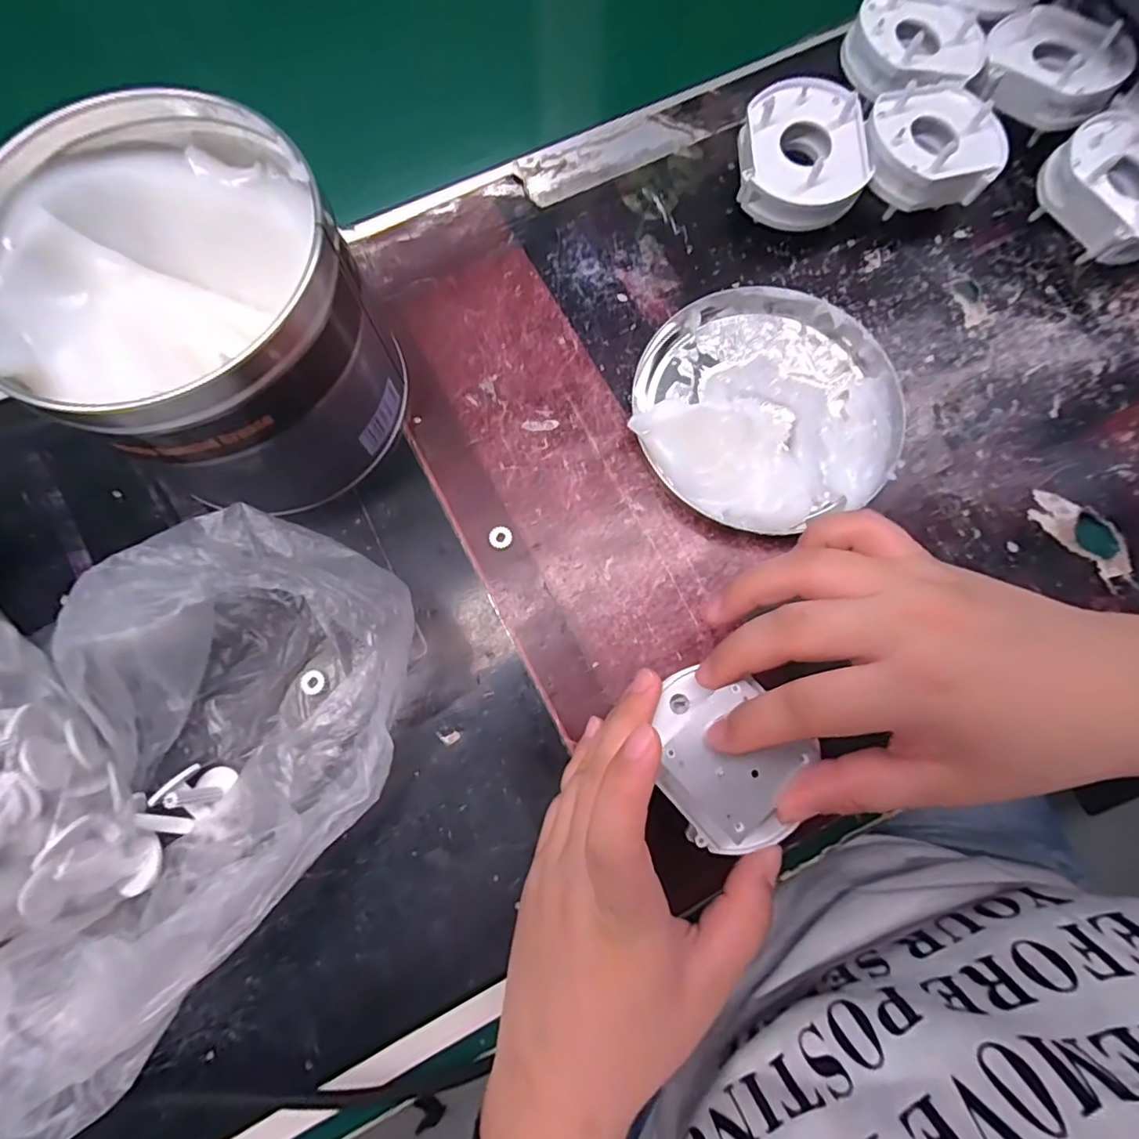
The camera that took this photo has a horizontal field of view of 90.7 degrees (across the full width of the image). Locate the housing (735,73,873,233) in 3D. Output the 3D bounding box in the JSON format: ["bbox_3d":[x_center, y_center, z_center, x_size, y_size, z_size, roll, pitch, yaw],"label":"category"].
[{"bbox_3d":[0.121,-0.213,0.297,0.066,0.039,0.068,0,76,0],"label":"housing"}]

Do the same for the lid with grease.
[{"bbox_3d":[0.096,-0.082,0.272,0.126,0.029,0.123,-25,78,-6],"label":"lid with grease"}]

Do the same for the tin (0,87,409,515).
[{"bbox_3d":[-0.149,-0.105,0.239,0.123,0.097,0.131,0,76,0],"label":"tin"}]

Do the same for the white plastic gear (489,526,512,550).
[{"bbox_3d":[-0.033,-0.015,0.266,0.011,0.004,0.011,0,76,0],"label":"white plastic gear"}]

